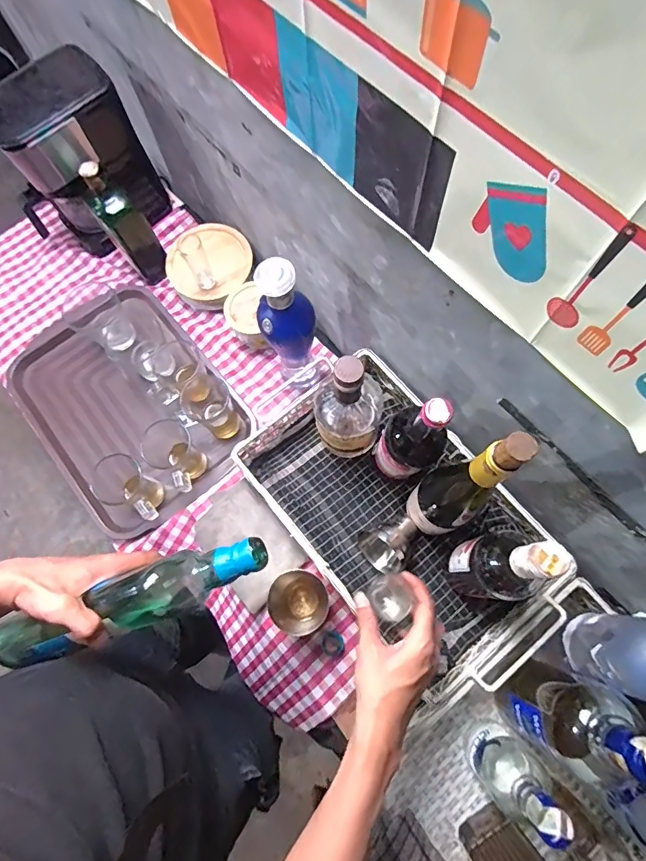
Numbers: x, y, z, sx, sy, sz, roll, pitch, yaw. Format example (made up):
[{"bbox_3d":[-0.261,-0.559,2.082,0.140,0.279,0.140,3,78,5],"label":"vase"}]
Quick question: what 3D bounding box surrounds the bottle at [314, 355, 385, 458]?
[{"bbox_3d":[0.034,-0.024,0.596,0.082,0.230,0.075,3,72,4],"label":"bottle"}]

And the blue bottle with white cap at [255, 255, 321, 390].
[{"bbox_3d":[-0.048,-0.142,0.664,0.073,0.274,0.062,-14,72,-2],"label":"blue bottle with white cap"}]

